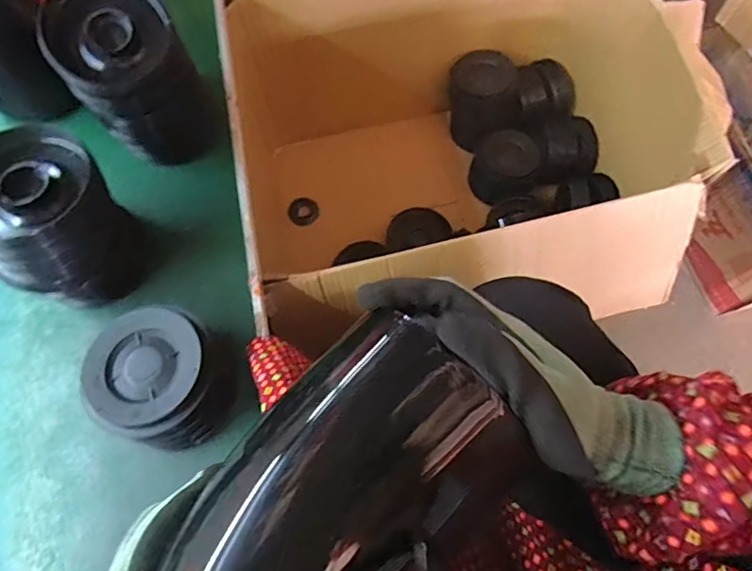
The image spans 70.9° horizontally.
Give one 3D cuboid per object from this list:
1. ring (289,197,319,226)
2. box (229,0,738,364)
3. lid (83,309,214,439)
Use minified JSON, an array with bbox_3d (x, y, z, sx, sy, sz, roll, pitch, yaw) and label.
[{"bbox_3d":[-0.144,-0.148,1.052,0.063,0.007,0.055,-30,92,-19],"label":"ring"},{"bbox_3d":[0.125,-0.191,0.889,0.659,0.375,0.580,-15,70,-3],"label":"box"},{"bbox_3d":[-0.212,0.076,0.487,0.116,0.015,0.118,-1,70,2],"label":"lid"}]

